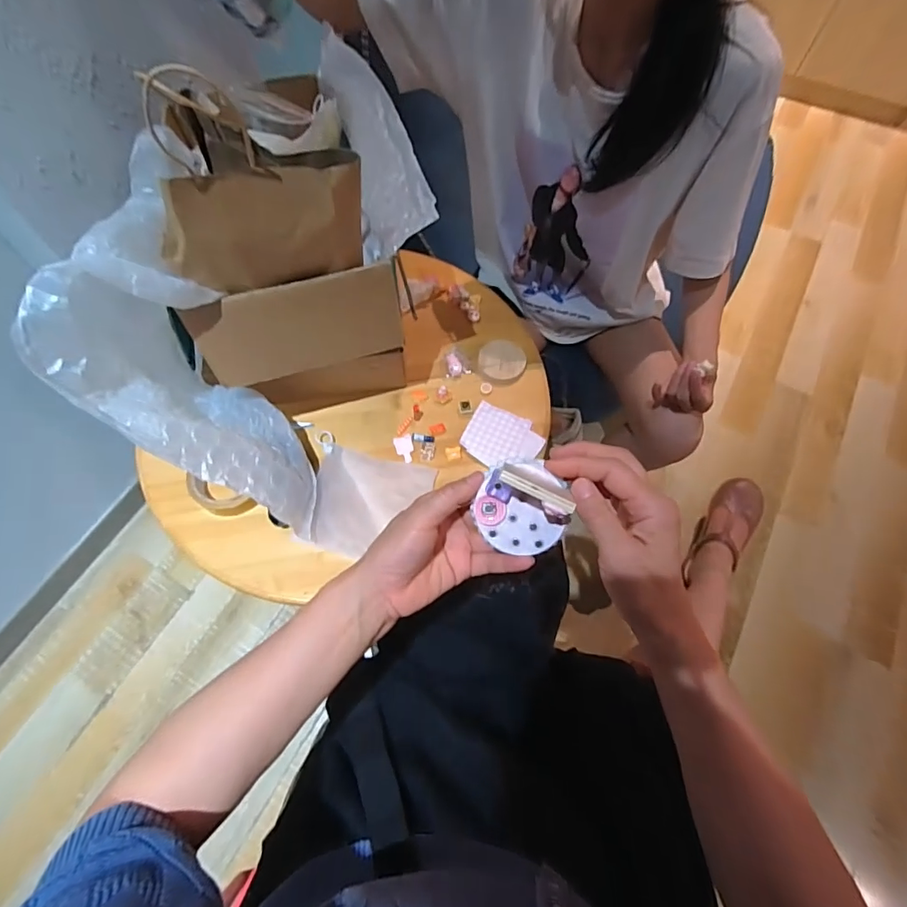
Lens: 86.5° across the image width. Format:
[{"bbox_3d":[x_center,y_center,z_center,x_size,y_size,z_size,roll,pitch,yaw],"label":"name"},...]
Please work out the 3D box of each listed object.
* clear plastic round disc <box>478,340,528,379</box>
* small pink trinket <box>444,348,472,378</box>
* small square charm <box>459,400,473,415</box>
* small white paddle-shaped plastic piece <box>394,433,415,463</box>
[{"bbox_3d":[0.073,-0.141,0.708,0.067,0.012,0.072,5,65,2],"label":"clear plastic round disc"},{"bbox_3d":[0.005,-0.135,0.705,0.036,0.012,0.048,-7,65,-4],"label":"small pink trinket"},{"bbox_3d":[0.017,-0.067,0.677,0.019,0.006,0.022,-9,65,-4],"label":"small square charm"},{"bbox_3d":[-0.066,-0.007,0.655,0.025,0.004,0.043,-13,66,-6],"label":"small white paddle-shaped plastic piece"}]

